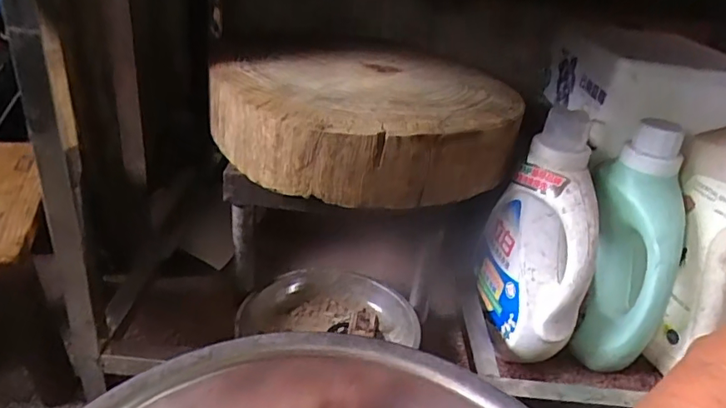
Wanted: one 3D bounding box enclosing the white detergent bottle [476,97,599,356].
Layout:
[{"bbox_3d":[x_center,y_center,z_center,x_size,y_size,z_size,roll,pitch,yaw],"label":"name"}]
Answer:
[{"bbox_3d":[0.196,0.038,0.599,0.077,0.245,0.148,5,31,-5],"label":"white detergent bottle"}]

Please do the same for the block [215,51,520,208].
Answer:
[{"bbox_3d":[0.021,-0.103,0.626,0.337,0.079,0.271,-15,38,-33],"label":"block"}]

